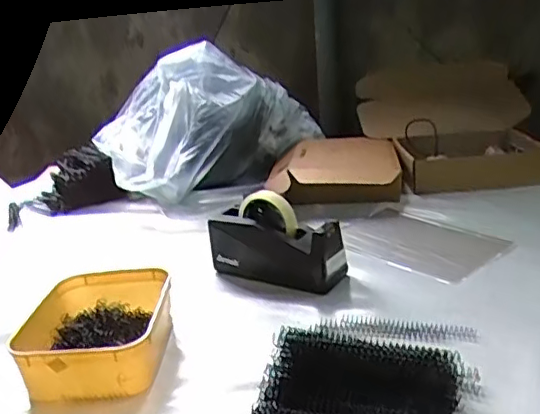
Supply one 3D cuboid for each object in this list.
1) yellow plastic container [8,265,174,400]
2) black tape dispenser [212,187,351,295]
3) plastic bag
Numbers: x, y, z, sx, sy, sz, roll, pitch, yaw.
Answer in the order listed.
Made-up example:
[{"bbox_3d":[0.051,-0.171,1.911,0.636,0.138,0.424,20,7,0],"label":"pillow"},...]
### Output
[{"bbox_3d":[-0.209,0.150,0.710,0.160,0.065,0.199,-4,19,3],"label":"yellow plastic container"},{"bbox_3d":[0.006,0.050,0.862,0.208,0.119,0.063,5,21,27],"label":"black tape dispenser"},{"bbox_3d":[-0.180,-0.202,1.372,0.338,0.301,0.489,10,23,40],"label":"plastic bag"}]

